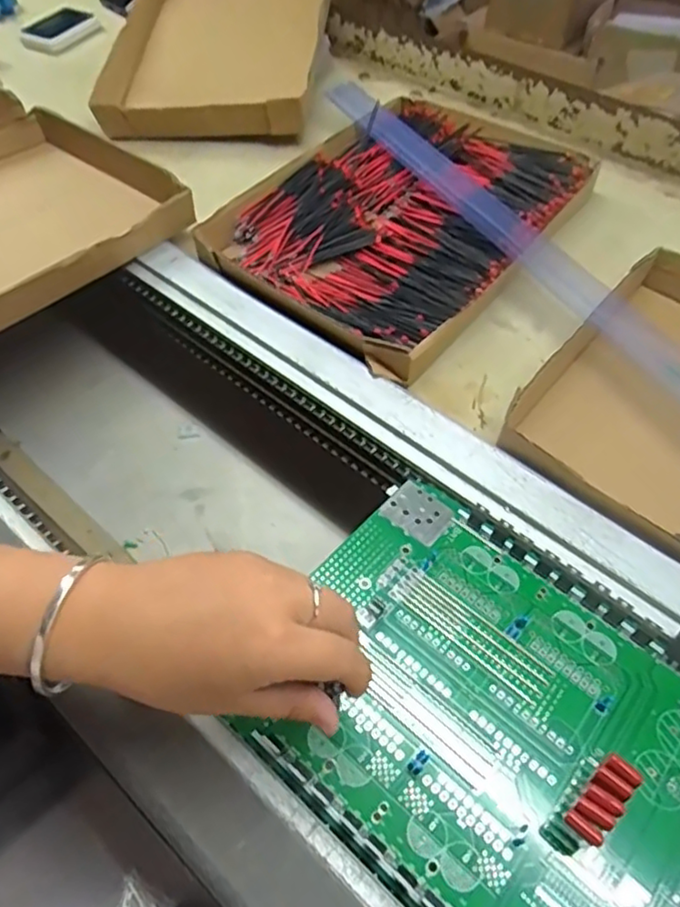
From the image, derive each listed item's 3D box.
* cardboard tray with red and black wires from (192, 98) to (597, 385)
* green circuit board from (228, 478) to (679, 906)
[{"bbox_3d":[0.057,-0.212,0.543,0.231,0.045,0.304,34,57,23],"label":"cardboard tray with red and black wires"},{"bbox_3d":[0.125,0.158,0.288,0.350,0.020,0.182,35,57,24],"label":"green circuit board"}]

